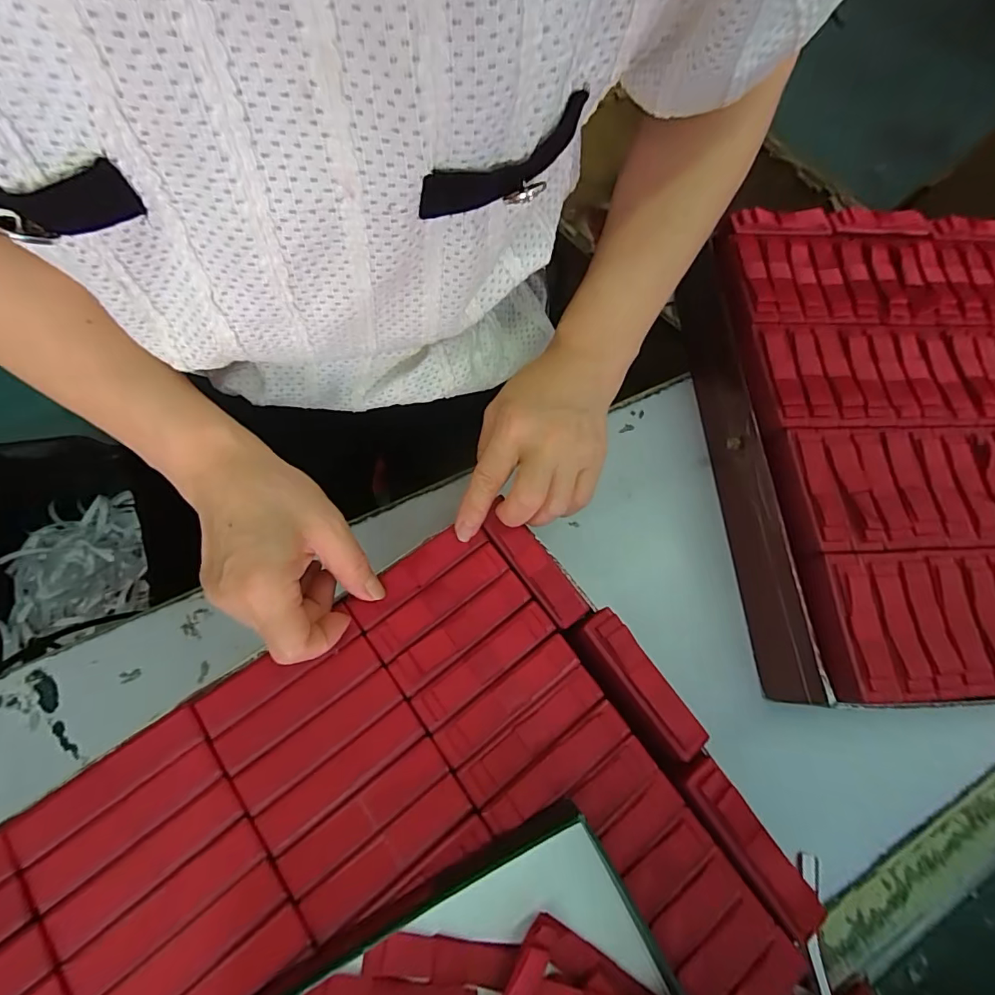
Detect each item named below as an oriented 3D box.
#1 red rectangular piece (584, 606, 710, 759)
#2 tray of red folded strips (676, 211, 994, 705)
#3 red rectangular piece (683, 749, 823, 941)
[{"bbox_3d":[0.083,0.104,0.275,0.022,0.006,0.088,-33,74,-14],"label":"red rectangular piece"},{"bbox_3d":[0.334,-0.048,0.405,0.300,0.108,0.387,-4,71,-6],"label":"tray of red folded strips"},{"bbox_3d":[0.131,0.180,0.248,0.021,0.008,0.088,-33,75,-14],"label":"red rectangular piece"}]

